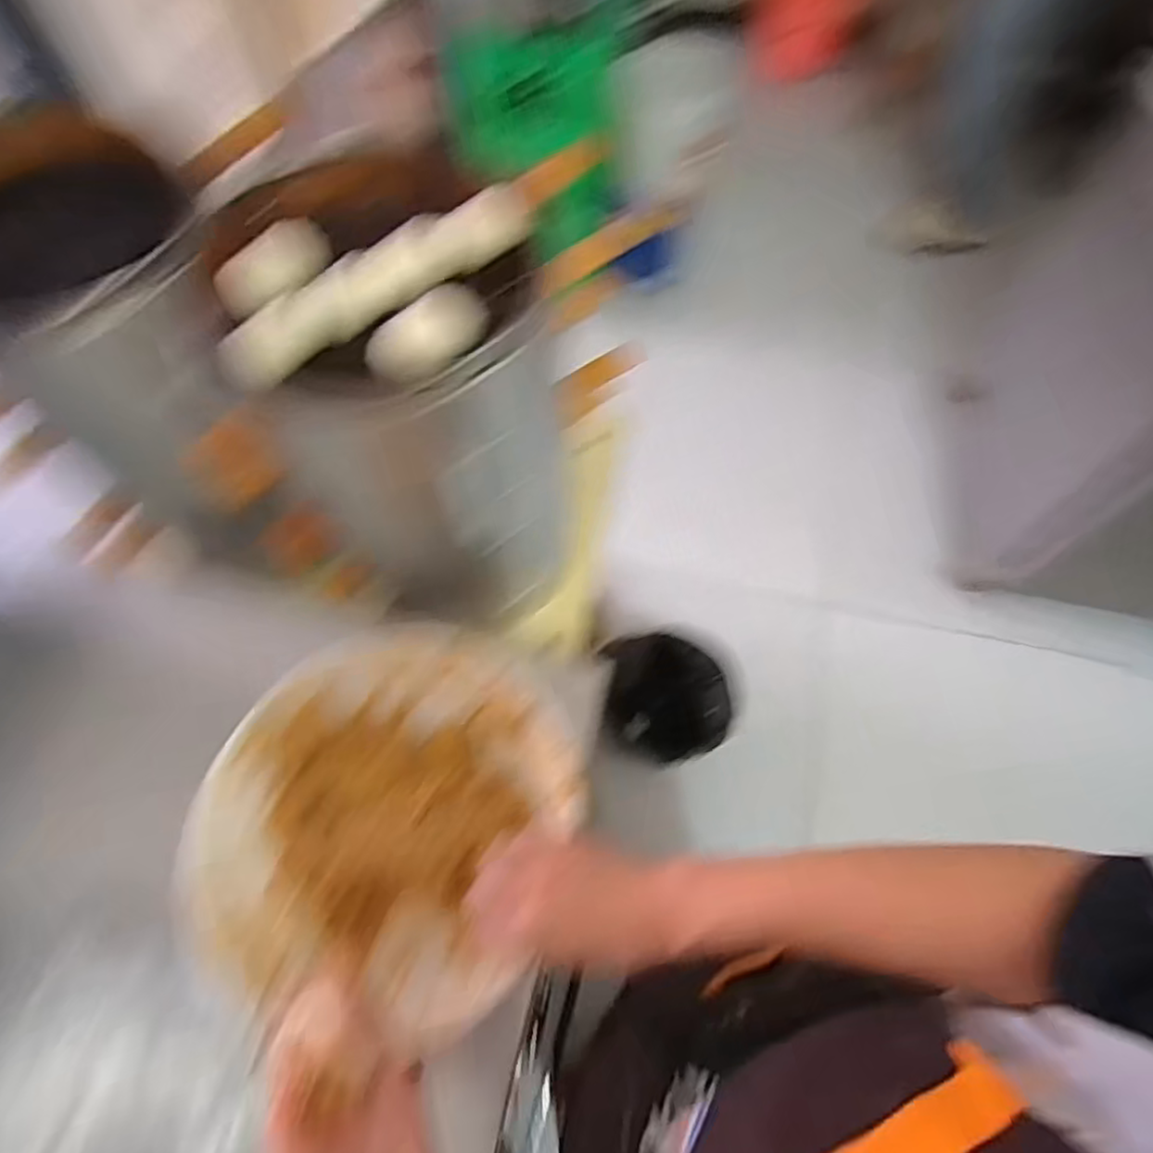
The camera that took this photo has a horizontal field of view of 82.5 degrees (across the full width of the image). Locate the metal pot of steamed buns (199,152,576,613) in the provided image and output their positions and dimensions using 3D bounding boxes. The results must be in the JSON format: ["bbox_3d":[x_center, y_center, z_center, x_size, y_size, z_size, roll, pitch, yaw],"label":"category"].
[{"bbox_3d":[-0.133,-0.143,0.610,0.245,0.359,0.221,-5,64,-3],"label":"metal pot of steamed buns"}]

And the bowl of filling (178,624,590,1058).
[{"bbox_3d":[-0.134,0.176,0.489,0.250,0.070,0.281,23,66,10],"label":"bowl of filling"}]

